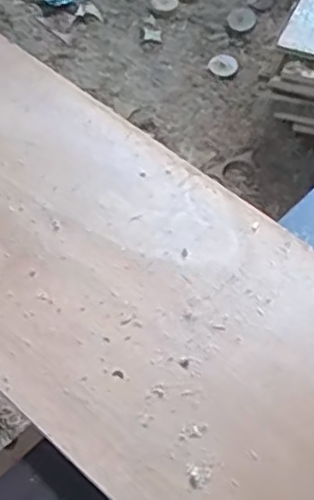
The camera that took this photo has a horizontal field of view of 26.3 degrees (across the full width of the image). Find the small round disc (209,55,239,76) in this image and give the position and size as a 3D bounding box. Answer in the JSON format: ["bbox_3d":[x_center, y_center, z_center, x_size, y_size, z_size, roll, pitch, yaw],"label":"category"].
[{"bbox_3d":[0.124,-0.343,1.247,0.051,0.004,0.060,19,59,10],"label":"small round disc"}]

